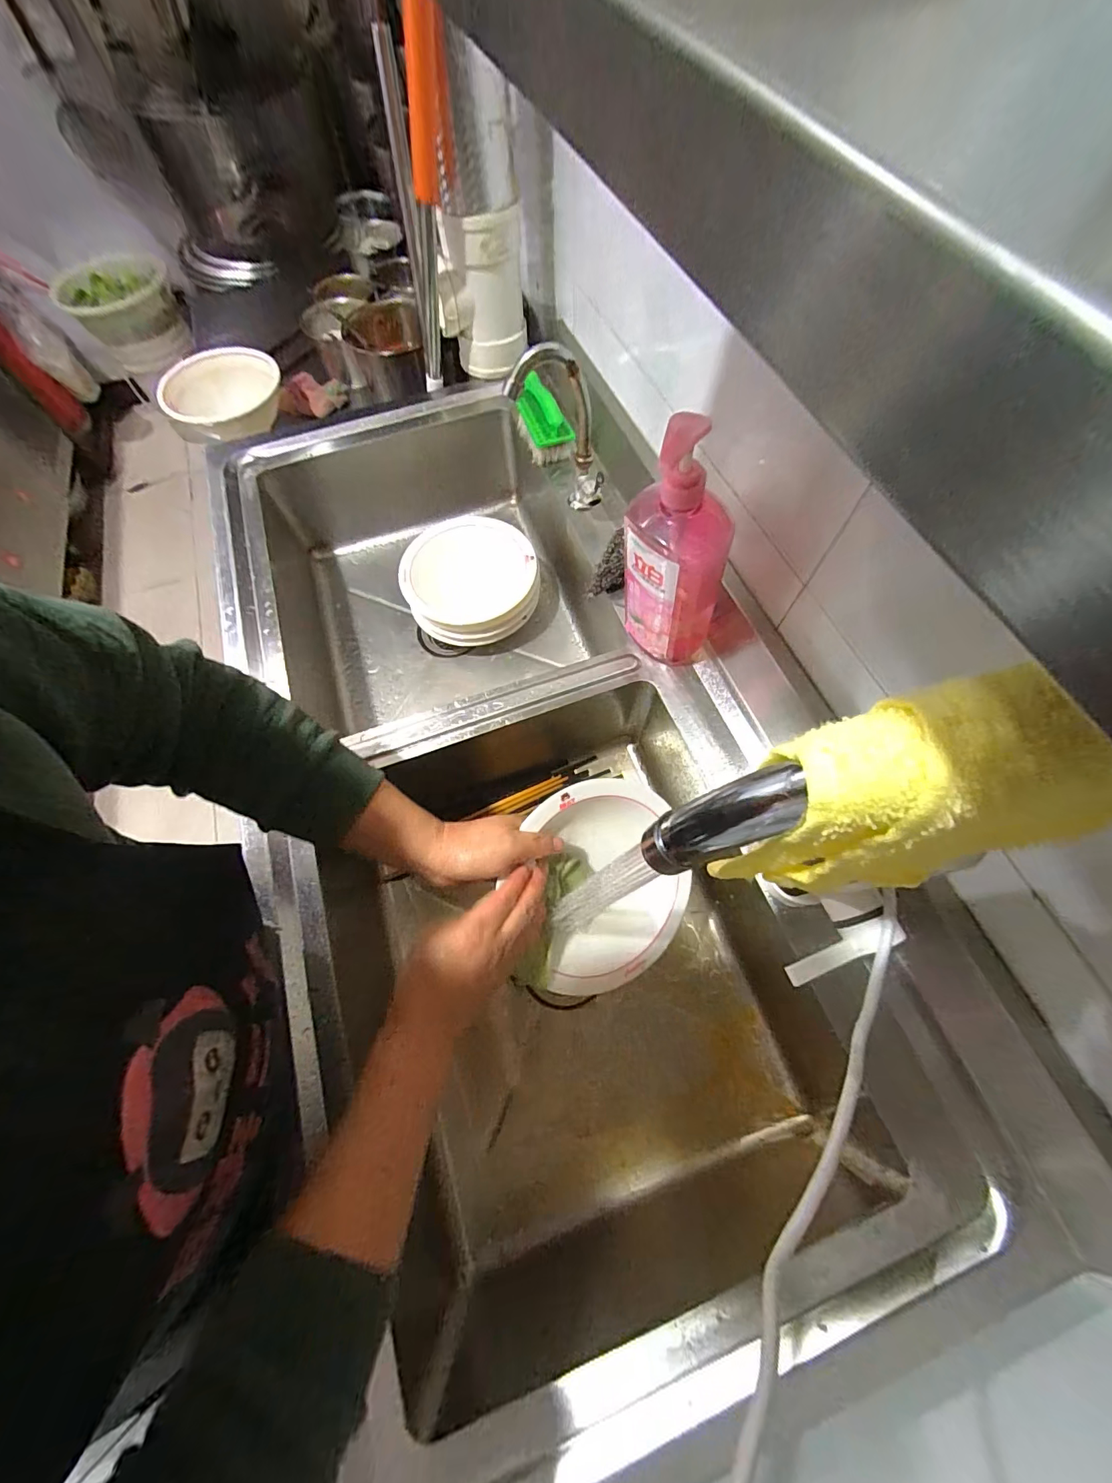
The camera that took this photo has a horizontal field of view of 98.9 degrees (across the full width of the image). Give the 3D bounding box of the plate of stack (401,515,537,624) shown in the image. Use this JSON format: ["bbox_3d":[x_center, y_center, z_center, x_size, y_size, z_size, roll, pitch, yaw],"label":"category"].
[{"bbox_3d":[-0.143,-0.271,0.759,0.201,0.036,0.199,-1,66,1],"label":"plate of stack"}]

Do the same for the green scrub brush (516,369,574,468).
[{"bbox_3d":[-0.018,-0.480,0.712,0.059,0.072,0.116,-17,67,-6],"label":"green scrub brush"}]

